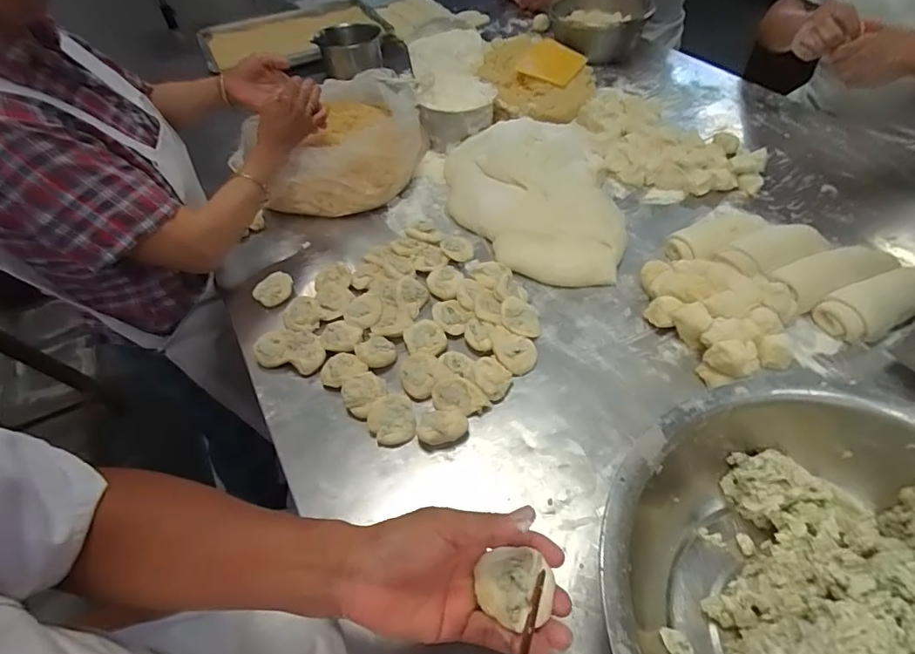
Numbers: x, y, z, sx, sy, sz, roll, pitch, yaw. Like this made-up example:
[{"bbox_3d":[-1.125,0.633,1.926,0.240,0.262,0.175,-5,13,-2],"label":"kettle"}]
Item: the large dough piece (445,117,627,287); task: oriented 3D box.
[{"bbox_3d":[0.127,-0.225,0.818,0.263,0.063,0.394,-6,50,-4],"label":"large dough piece"}]

